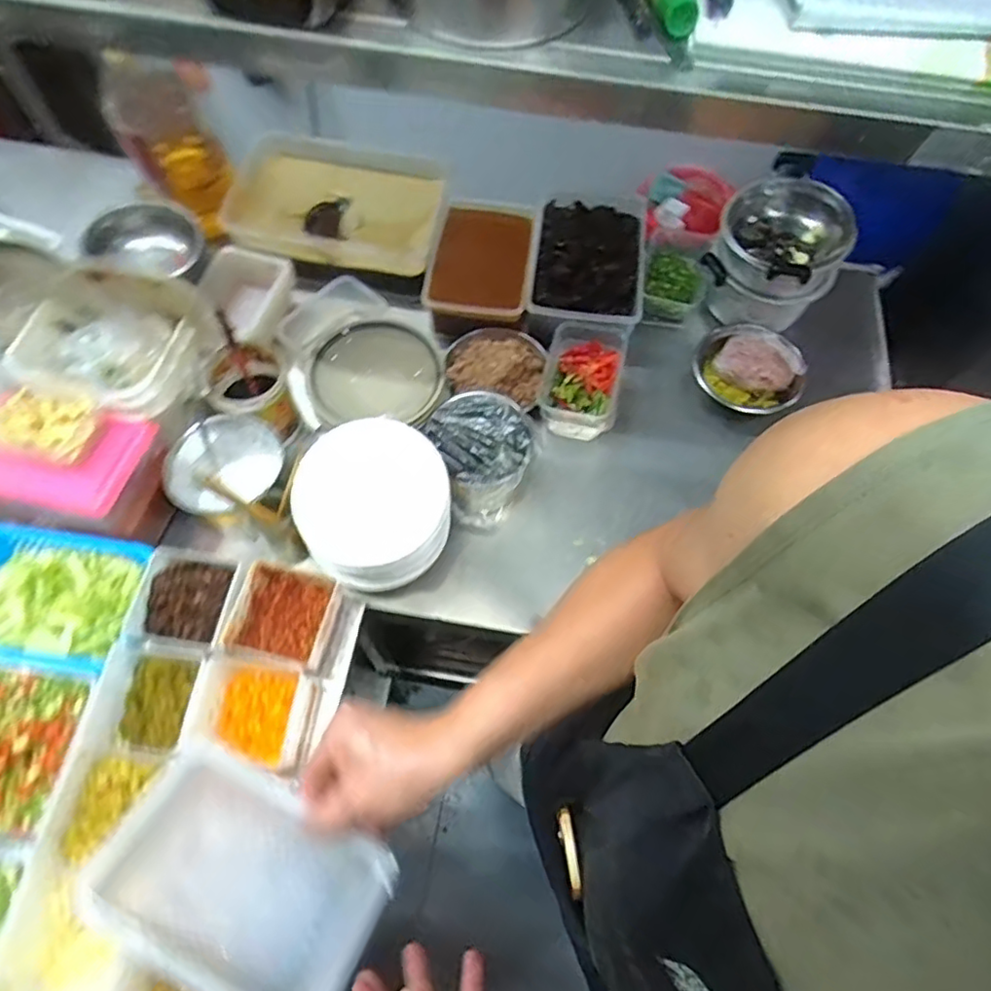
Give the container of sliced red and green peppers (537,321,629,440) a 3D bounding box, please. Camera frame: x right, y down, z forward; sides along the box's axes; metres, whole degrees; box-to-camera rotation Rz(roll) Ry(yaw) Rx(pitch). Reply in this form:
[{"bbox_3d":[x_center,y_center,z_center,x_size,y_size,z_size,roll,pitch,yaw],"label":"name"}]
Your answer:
[{"bbox_3d":[0.137,-0.179,1.020,0.126,0.101,0.181,12,63,3],"label":"container of sliced red and green peppers"}]

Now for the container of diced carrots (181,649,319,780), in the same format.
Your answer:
[{"bbox_3d":[-0.295,0.256,0.751,0.132,0.078,0.119,8,63,1],"label":"container of diced carrots"}]

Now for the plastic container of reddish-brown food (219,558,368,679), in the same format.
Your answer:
[{"bbox_3d":[-0.258,0.166,0.811,0.131,0.095,0.119,14,63,4],"label":"plastic container of reddish-brown food"}]

